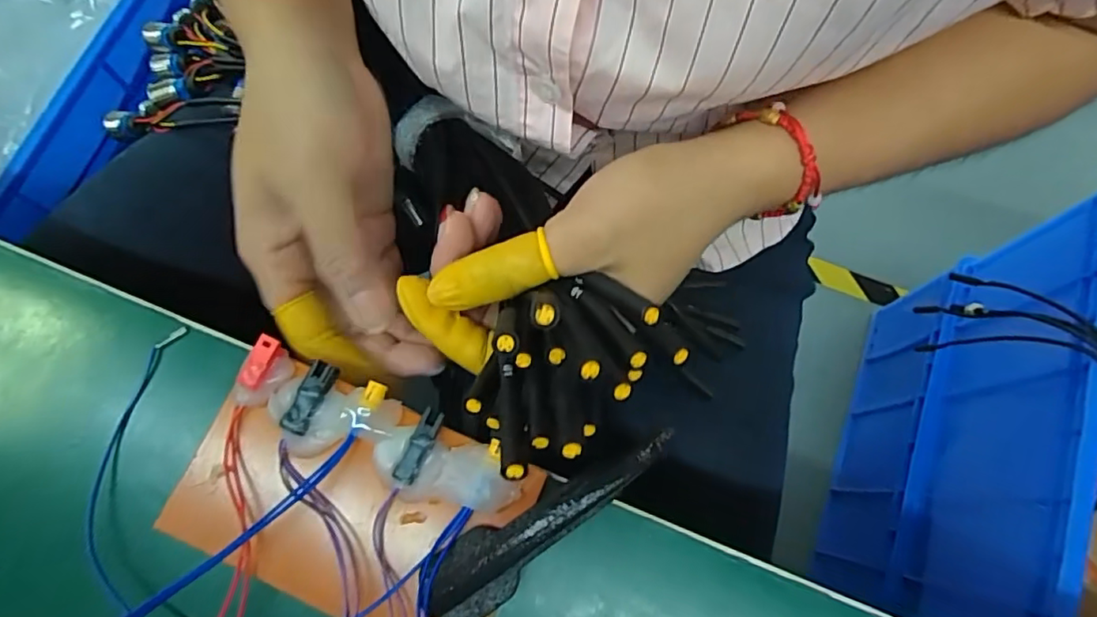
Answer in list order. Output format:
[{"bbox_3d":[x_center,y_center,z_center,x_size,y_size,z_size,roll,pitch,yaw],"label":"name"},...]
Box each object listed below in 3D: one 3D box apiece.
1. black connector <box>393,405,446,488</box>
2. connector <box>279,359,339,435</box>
[{"bbox_3d":[-0.045,0.048,0.203,0.008,0.005,0.027,25,75,8],"label":"black connector"},{"bbox_3d":[-0.085,0.032,0.206,0.010,0.005,0.025,28,76,8],"label":"connector"}]

